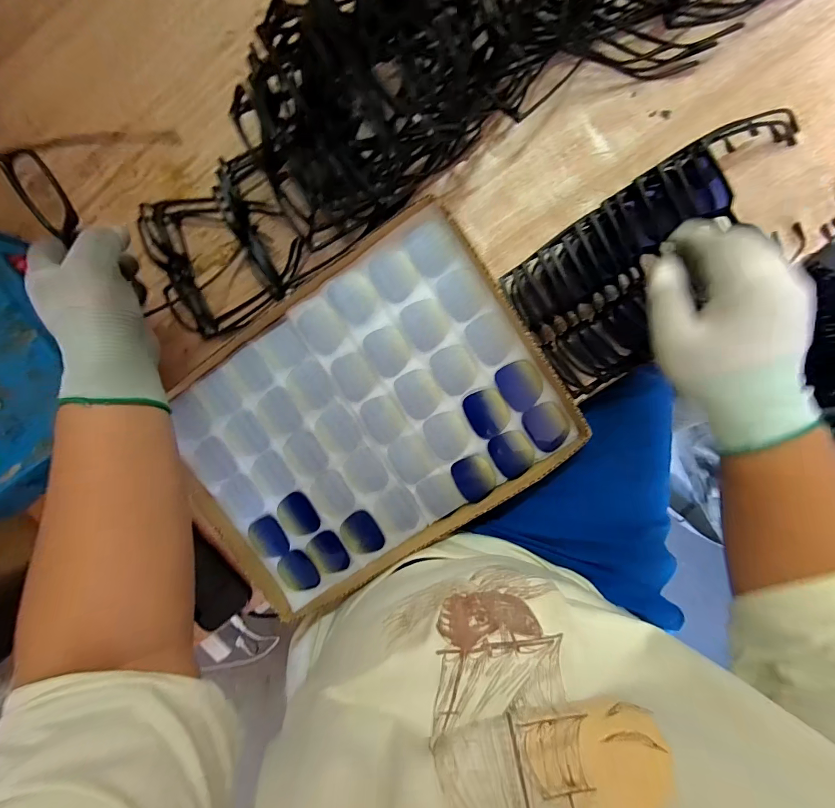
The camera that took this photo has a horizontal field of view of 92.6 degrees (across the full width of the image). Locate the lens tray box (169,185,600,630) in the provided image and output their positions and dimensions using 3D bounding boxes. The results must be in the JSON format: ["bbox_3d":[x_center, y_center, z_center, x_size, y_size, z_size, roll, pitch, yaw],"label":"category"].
[{"bbox_3d":[-0.065,0.024,0.432,0.400,0.046,0.288,-34,94,9],"label":"lens tray box"}]

